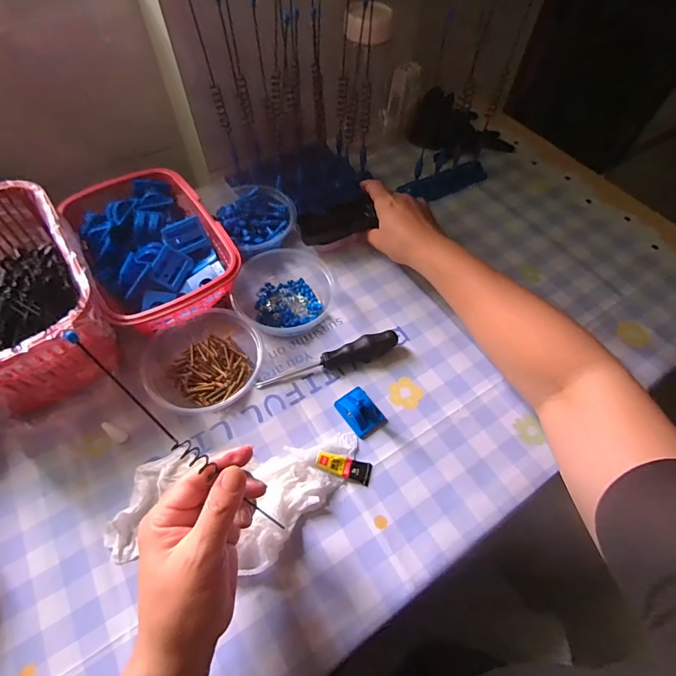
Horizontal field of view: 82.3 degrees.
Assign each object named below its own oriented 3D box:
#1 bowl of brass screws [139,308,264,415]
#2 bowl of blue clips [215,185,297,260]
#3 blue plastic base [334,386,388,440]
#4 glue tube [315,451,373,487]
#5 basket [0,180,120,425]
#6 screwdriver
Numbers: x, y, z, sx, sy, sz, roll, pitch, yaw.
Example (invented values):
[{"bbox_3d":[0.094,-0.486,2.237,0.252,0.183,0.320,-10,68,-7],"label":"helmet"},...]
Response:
[{"bbox_3d":[-0.139,0.024,0.407,0.116,0.043,0.107,-34,65,-20],"label":"bowl of brass screws"},{"bbox_3d":[-0.102,-0.149,0.506,0.091,0.047,0.094,1,59,-1],"label":"bowl of blue clips"},{"bbox_3d":[0.024,0.073,0.395,0.035,0.020,0.048,-33,65,-19],"label":"blue plastic base"},{"bbox_3d":[0.006,0.122,0.367,0.054,0.007,0.020,22,59,-12],"label":"glue tube"},{"bbox_3d":[-0.326,-0.035,0.395,0.150,0.111,0.226,-31,64,-18],"label":"basket"},{"bbox_3d":[-0.009,0.025,0.418,0.156,0.026,0.020,-17,61,-12],"label":"screwdriver"}]

